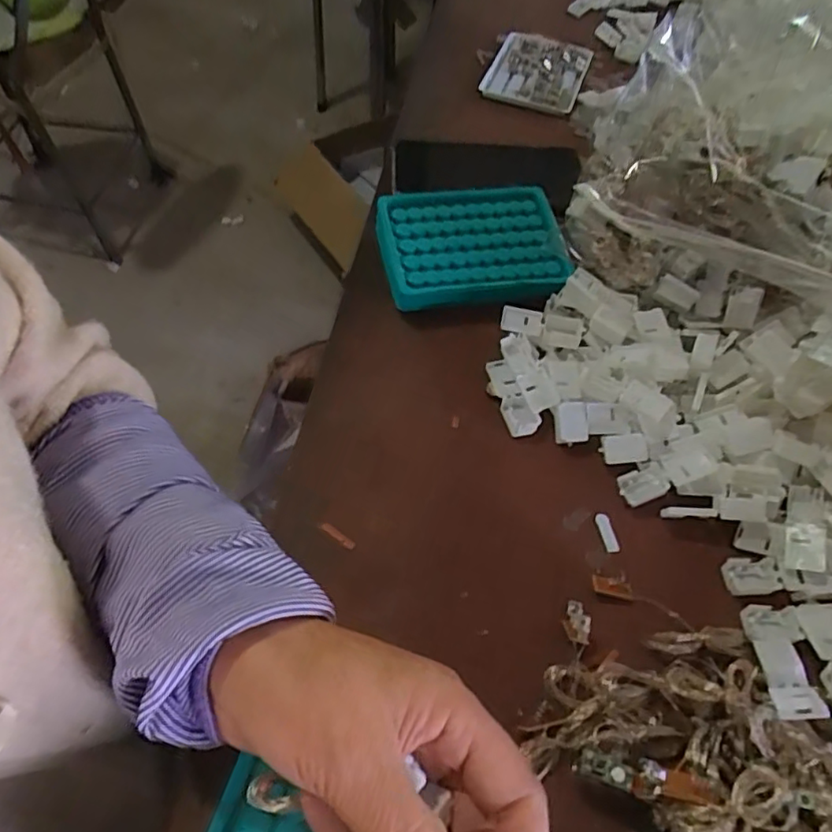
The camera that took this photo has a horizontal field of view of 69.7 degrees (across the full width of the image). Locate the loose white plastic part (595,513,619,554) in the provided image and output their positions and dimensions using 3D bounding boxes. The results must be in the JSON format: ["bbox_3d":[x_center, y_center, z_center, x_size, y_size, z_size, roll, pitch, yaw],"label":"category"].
[{"bbox_3d":[0.112,0.067,0.349,0.008,0.004,0.023,-5,57,-7],"label":"loose white plastic part"}]

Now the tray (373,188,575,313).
[{"bbox_3d":[0.041,-0.126,0.448,0.139,0.034,0.107,-4,57,-6],"label":"tray"}]

